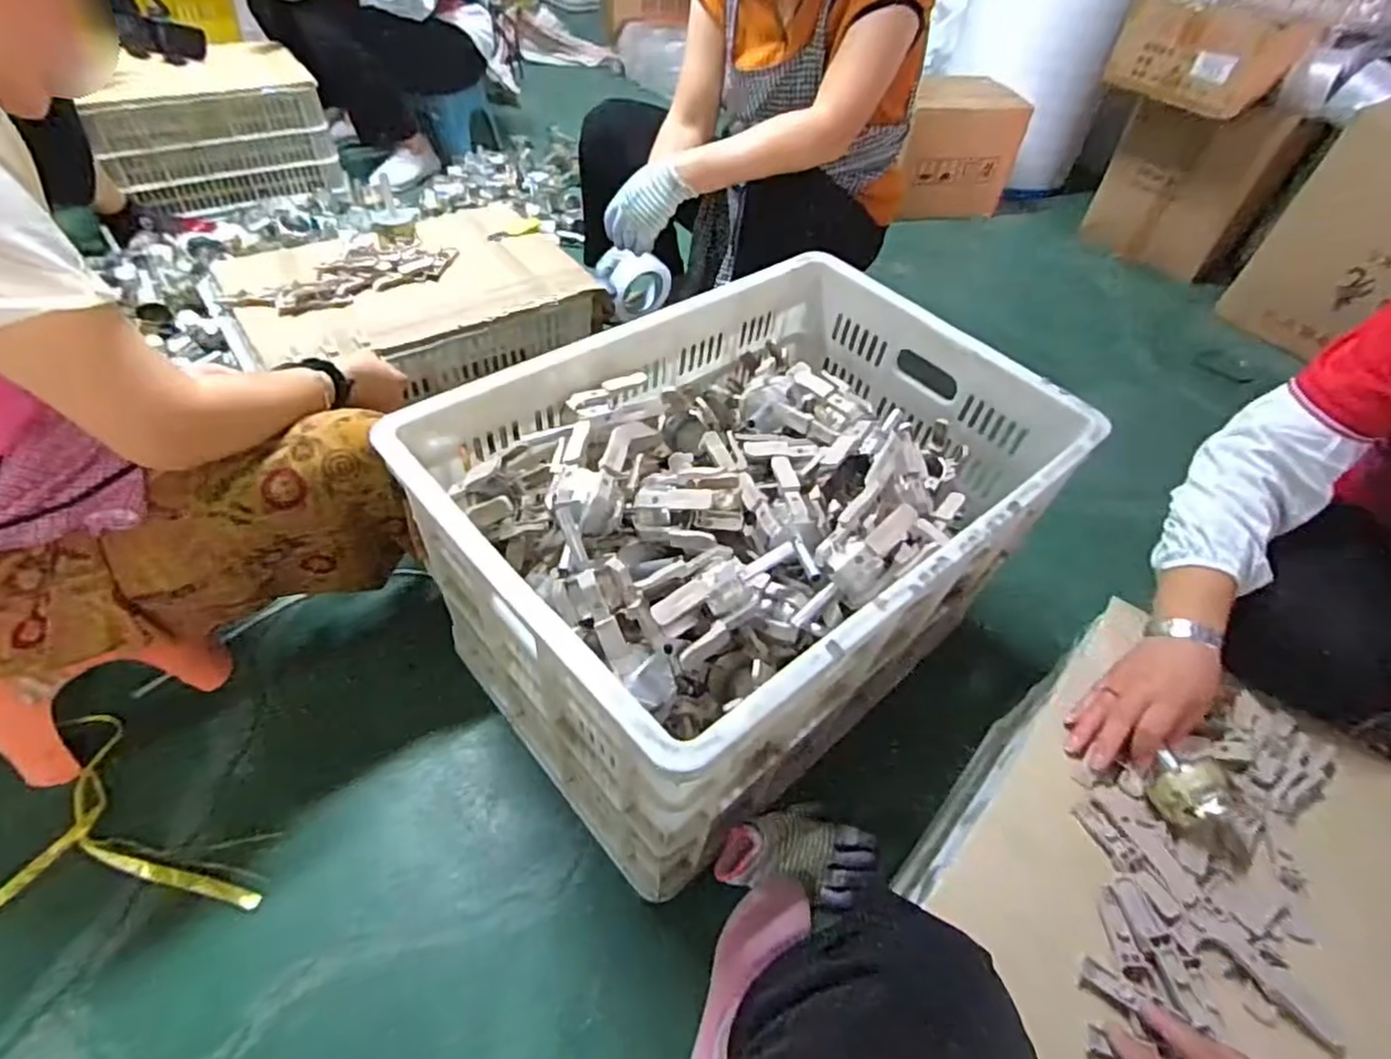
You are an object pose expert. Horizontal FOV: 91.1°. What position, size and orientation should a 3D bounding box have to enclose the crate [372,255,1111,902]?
[{"bbox_3d":[0.063,0.012,0.875,0.680,0.393,0.474,-31,58,-28],"label":"crate"}]

